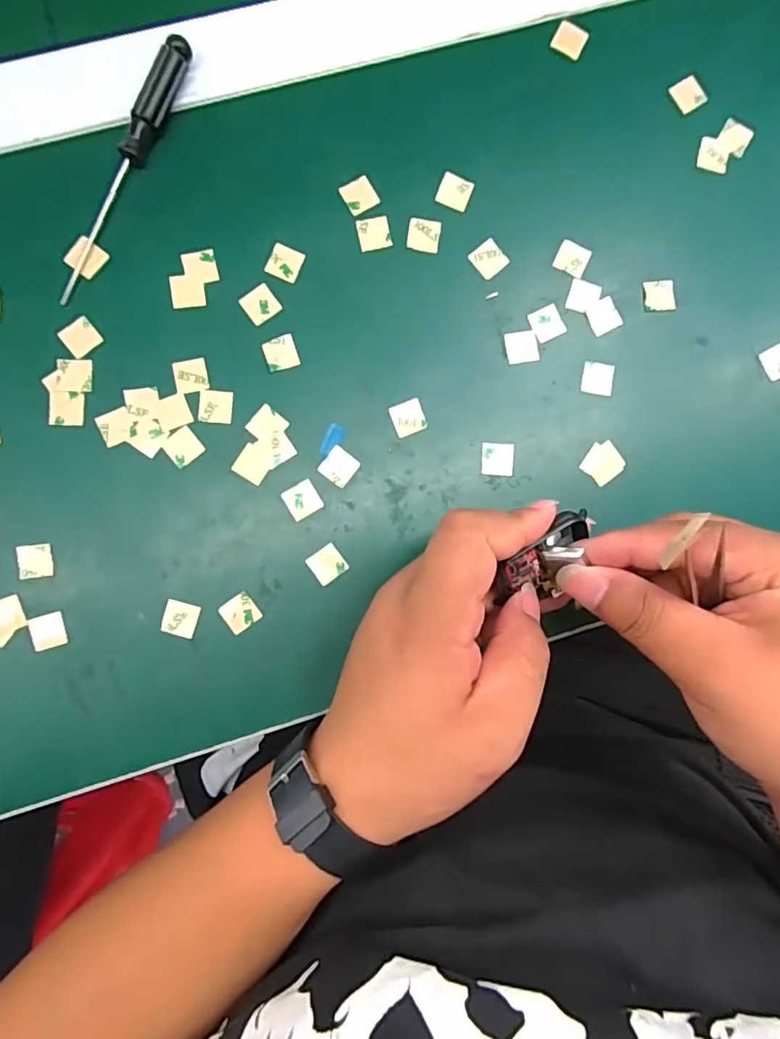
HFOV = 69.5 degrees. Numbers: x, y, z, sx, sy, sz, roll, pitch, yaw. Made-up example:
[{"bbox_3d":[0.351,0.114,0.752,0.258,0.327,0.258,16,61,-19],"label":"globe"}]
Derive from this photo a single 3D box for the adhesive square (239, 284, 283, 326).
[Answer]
[{"bbox_3d":[-0.062,-0.103,0.271,0.016,0.004,0.015,-39,94,-8],"label":"adhesive square"}]

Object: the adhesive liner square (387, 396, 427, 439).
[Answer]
[{"bbox_3d":[0.009,-0.049,0.273,0.016,0.004,0.016,-20,90,-4],"label":"adhesive liner square"}]

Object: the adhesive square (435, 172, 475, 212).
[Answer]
[{"bbox_3d":[0.032,-0.162,0.278,0.017,0.004,0.017,19,89,-5],"label":"adhesive square"}]

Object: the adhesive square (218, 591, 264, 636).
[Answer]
[{"bbox_3d":[-0.071,0.044,0.266,0.015,0.004,0.016,-38,92,-8],"label":"adhesive square"}]

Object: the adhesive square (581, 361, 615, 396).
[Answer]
[{"bbox_3d":[0.104,-0.071,0.279,0.016,0.004,0.016,8,88,-3],"label":"adhesive square"}]

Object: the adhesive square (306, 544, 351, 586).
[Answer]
[{"bbox_3d":[-0.030,0.022,0.268,0.015,0.004,0.015,-36,91,-4],"label":"adhesive square"}]

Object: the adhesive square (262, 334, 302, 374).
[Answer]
[{"bbox_3d":[-0.052,-0.080,0.270,0.016,0.004,0.016,-18,91,-13],"label":"adhesive square"}]

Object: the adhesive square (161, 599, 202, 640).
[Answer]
[{"bbox_3d":[-0.098,0.047,0.263,0.016,0.004,0.016,15,88,-3],"label":"adhesive square"}]

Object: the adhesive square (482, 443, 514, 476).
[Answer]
[{"bbox_3d":[0.053,-0.030,0.275,0.016,0.004,0.016,2,89,-4],"label":"adhesive square"}]

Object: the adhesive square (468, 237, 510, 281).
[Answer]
[{"bbox_3d":[0.050,-0.129,0.277,0.015,0.004,0.017,-40,91,-4],"label":"adhesive square"}]

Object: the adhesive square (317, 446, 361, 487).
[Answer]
[{"bbox_3d":[-0.024,-0.025,0.270,0.015,0.004,0.016,38,87,-2],"label":"adhesive square"}]

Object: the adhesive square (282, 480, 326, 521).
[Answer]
[{"bbox_3d":[-0.042,-0.009,0.268,0.016,0.004,0.016,-31,91,-4],"label":"adhesive square"}]

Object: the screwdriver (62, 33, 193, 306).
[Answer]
[{"bbox_3d":[-0.125,-0.163,0.262,0.010,0.014,0.130,26,87,-3],"label":"screwdriver"}]

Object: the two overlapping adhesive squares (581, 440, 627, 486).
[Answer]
[{"bbox_3d":[0.106,-0.028,0.278,0.019,0.004,0.019,43,87,-2],"label":"two overlapping adhesive squares"}]

